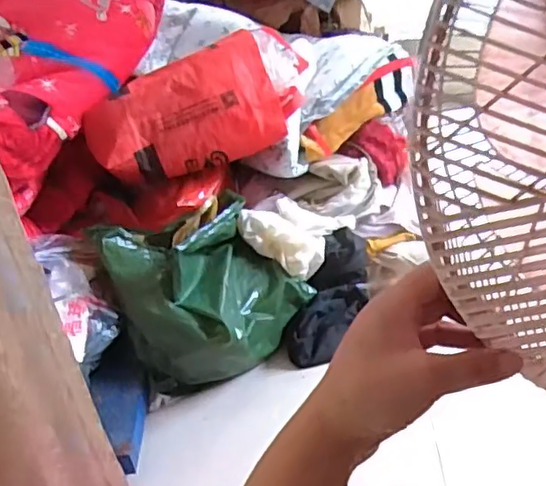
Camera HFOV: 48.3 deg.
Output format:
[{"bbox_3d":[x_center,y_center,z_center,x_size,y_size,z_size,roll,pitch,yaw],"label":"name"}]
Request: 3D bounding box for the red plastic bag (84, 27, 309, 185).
[{"bbox_3d":[-0.130,-0.262,1.241,0.473,0.227,0.128,-27,39,-11],"label":"red plastic bag"}]

